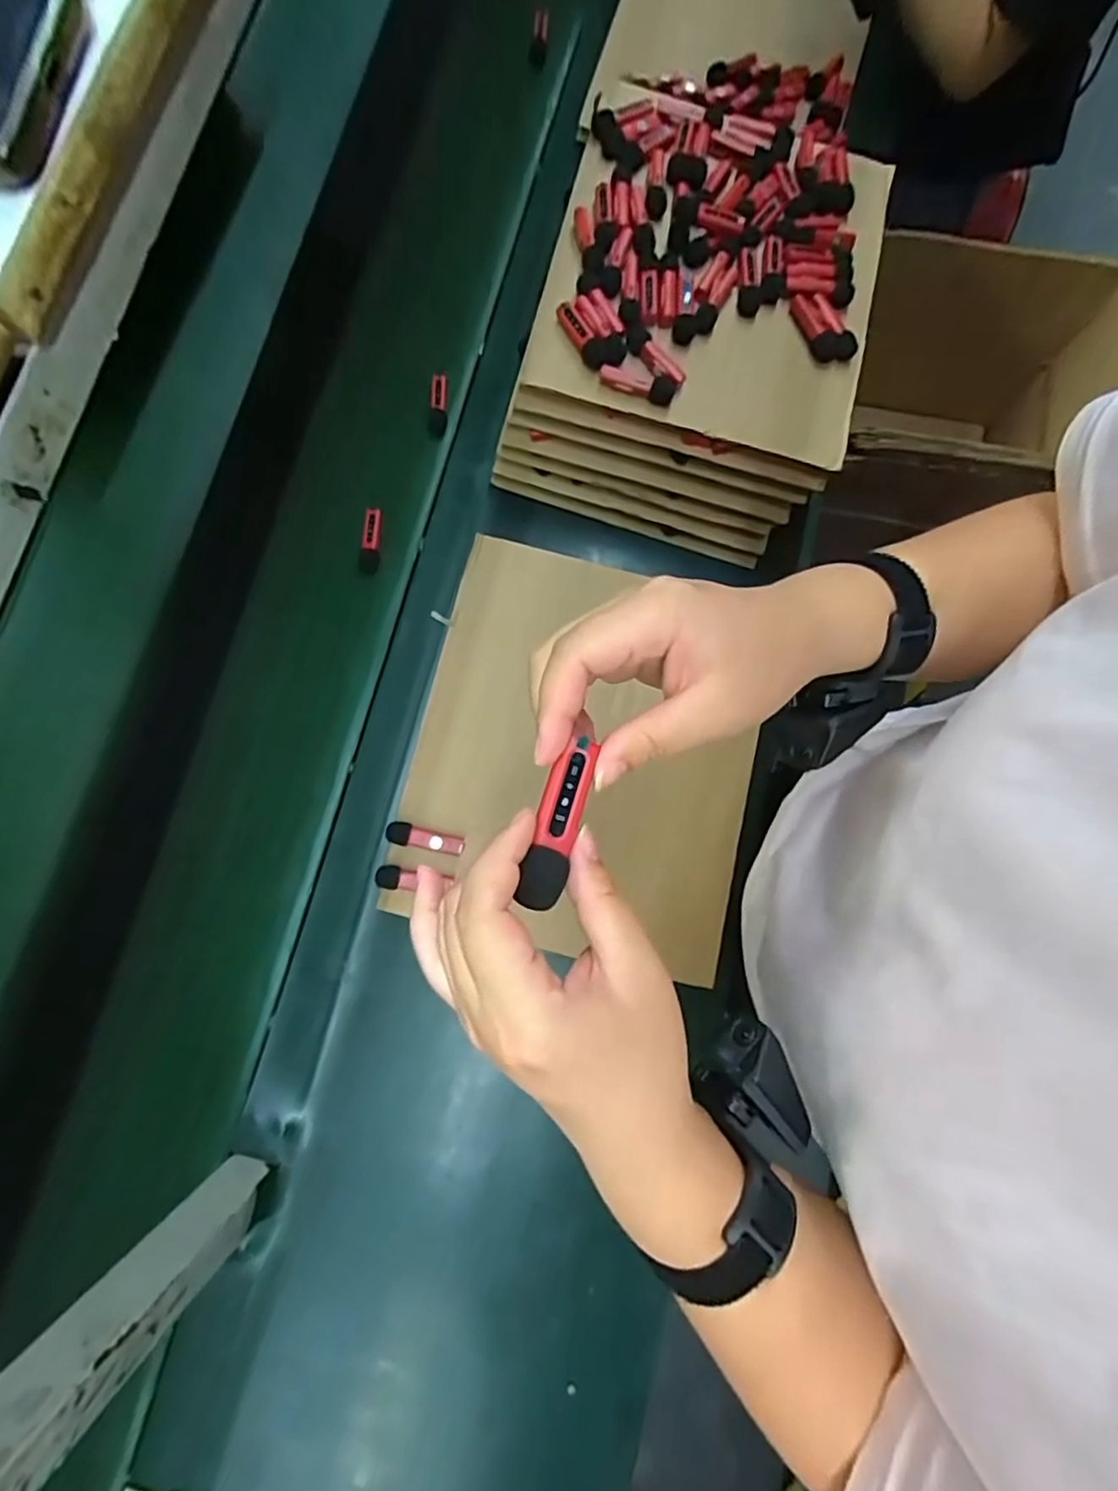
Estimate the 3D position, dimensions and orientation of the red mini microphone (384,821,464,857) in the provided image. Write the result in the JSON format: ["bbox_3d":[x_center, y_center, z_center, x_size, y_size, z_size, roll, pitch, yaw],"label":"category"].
[{"bbox_3d":[-0.114,0.080,0.537,0.065,0.008,0.018,16,80,3],"label":"red mini microphone"}]

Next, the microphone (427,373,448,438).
[{"bbox_3d":[-0.132,-0.374,0.692,0.020,0.014,0.066,6,95,1],"label":"microphone"}]

